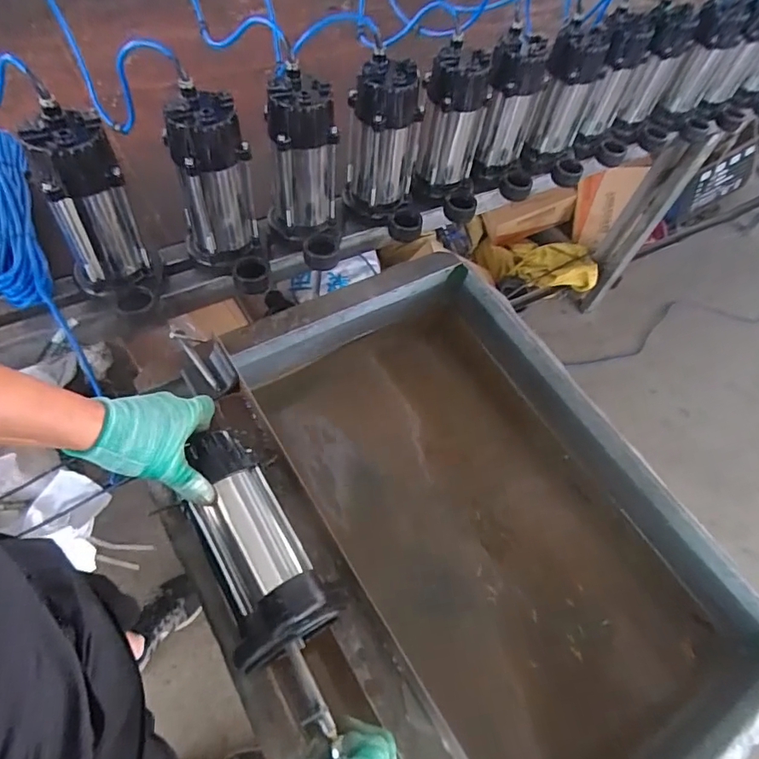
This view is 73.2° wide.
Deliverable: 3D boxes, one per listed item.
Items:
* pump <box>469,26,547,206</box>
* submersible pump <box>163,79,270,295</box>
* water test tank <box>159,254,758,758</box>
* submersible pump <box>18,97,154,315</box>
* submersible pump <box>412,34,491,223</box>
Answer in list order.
[{"bbox_3d":[0.236,-0.453,0.906,0.131,0.230,0.124,13,57,0],"label":"pump"},{"bbox_3d":[-0.229,-0.256,0.725,0.111,0.249,0.183,-13,61,-16],"label":"submersible pump"},{"bbox_3d":[0.080,0.220,0.728,0.587,0.264,0.771,-26,65,-22],"label":"water test tank"},{"bbox_3d":[-0.358,-0.199,0.651,0.104,0.216,0.148,-27,66,-23],"label":"submersible pump"},{"bbox_3d":[0.124,-0.406,0.855,0.125,0.230,0.120,7,58,-4],"label":"submersible pump"}]

